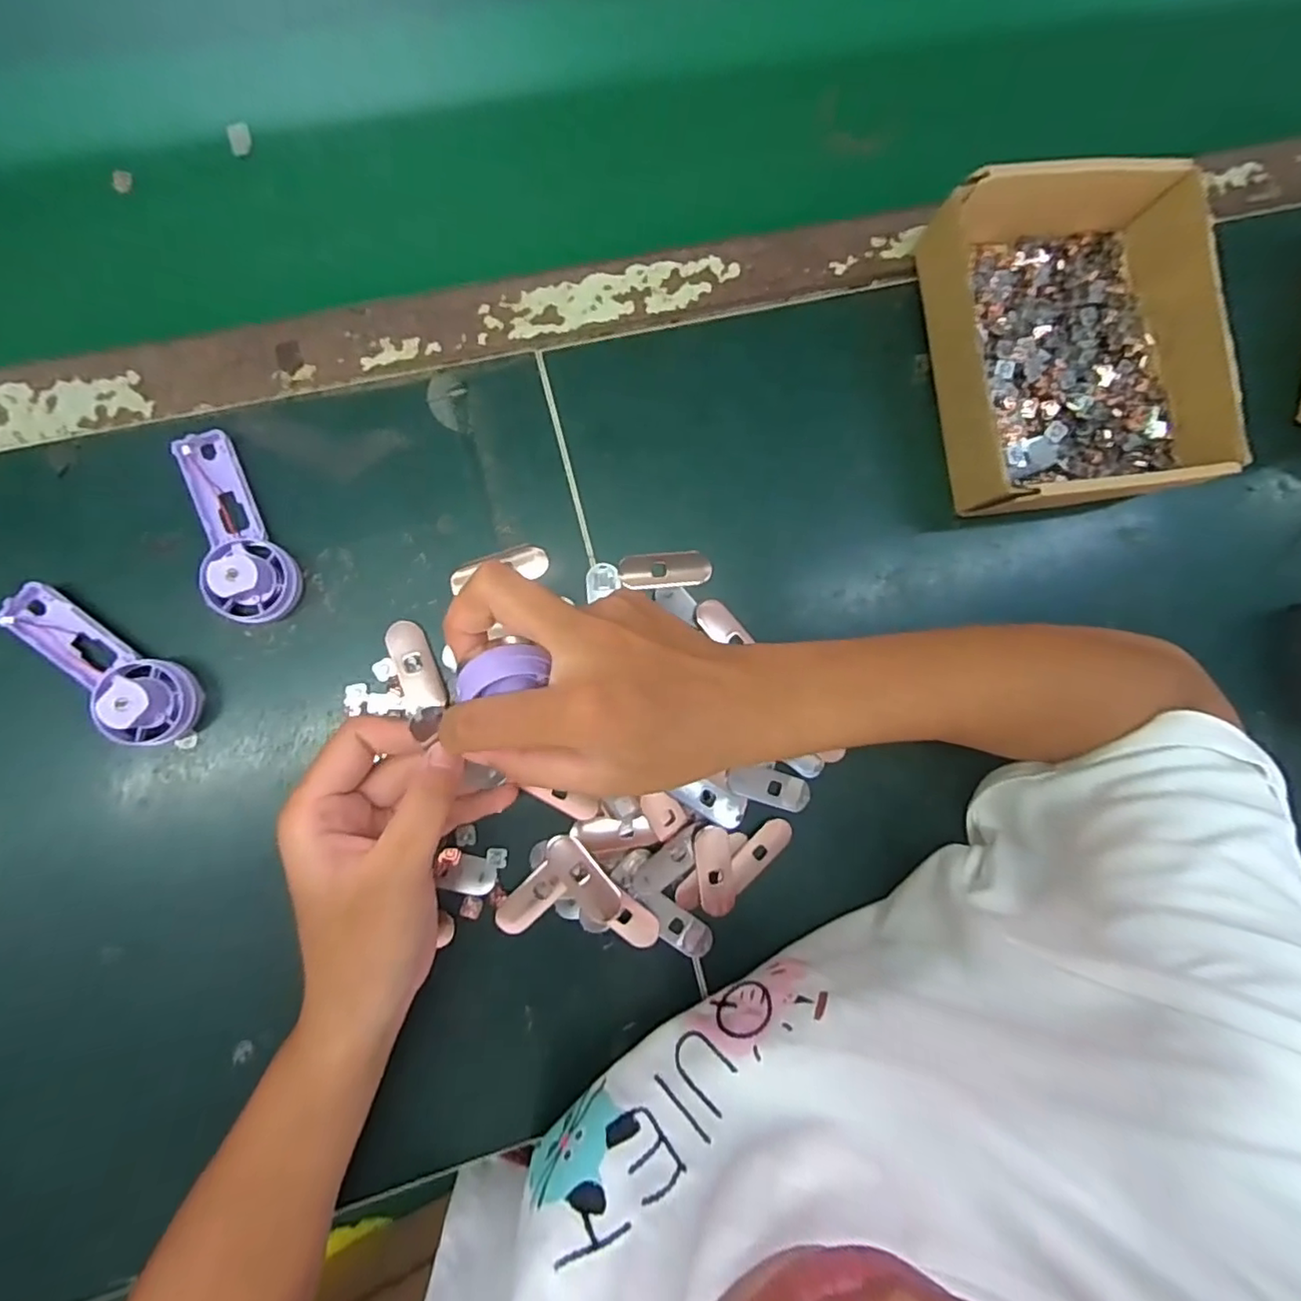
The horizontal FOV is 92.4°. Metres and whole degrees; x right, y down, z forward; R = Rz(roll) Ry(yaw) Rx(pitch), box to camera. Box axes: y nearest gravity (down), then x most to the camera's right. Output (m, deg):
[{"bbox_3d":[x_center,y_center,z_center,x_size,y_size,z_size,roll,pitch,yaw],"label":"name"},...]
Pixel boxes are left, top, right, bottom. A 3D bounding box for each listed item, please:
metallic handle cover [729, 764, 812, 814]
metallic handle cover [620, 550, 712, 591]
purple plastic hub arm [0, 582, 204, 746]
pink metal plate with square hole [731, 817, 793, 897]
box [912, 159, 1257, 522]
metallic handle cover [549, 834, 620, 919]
[{"bbox_3d":[0.066,0.075,0.341,0.048,0.010,0.018,19,85,-6],"label":"metallic handle cover"},{"bbox_3d":[0.009,-0.044,0.338,0.050,0.004,0.019,-8,89,-7],"label":"metallic handle cover"},{"bbox_3d":[-0.255,0.008,0.285,0.091,0.029,0.037,35,84,-4],"label":"purple plastic hub arm"},{"bbox_3d":[0.058,0.110,0.341,0.017,0.005,0.045,42,84,-3],"label":"pink metal plate with square hole"},{"bbox_3d":[0.240,-0.164,0.345,0.159,0.055,0.169,-11,89,-7],"label":"box"},{"bbox_3d":[-0.035,0.118,0.323,0.018,0.004,0.050,-41,93,-7],"label":"metallic handle cover"}]

